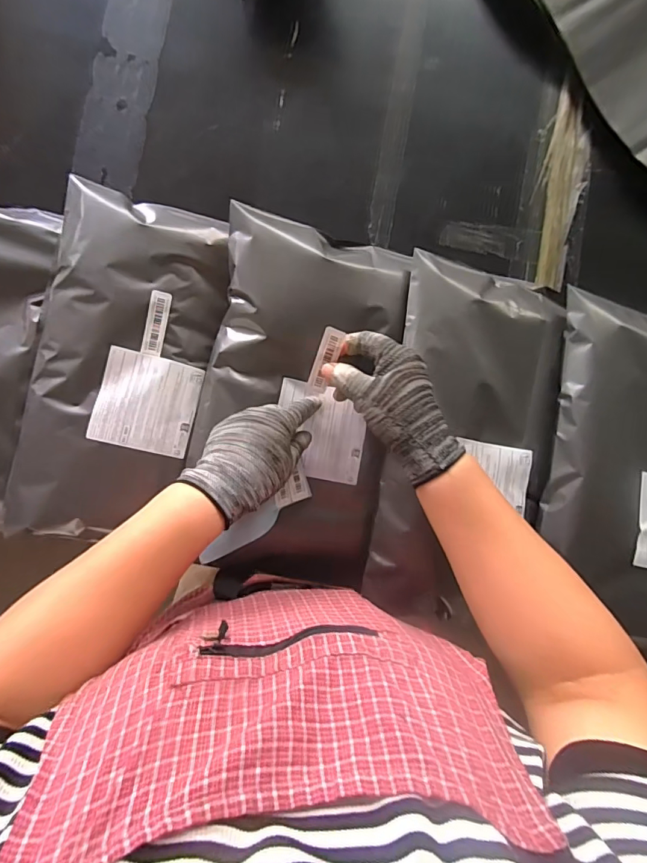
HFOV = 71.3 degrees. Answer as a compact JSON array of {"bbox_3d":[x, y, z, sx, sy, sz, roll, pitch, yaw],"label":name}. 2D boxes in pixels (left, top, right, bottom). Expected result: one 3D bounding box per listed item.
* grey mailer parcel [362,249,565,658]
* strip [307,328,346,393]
[{"bbox_3d":[0.157,0.022,0.484,0.181,0.045,0.391,9,88,-2],"label":"grey mailer parcel"},{"bbox_3d":[0.002,-0.069,0.440,0.020,0.004,0.066,21,119,-1],"label":"strip"}]

